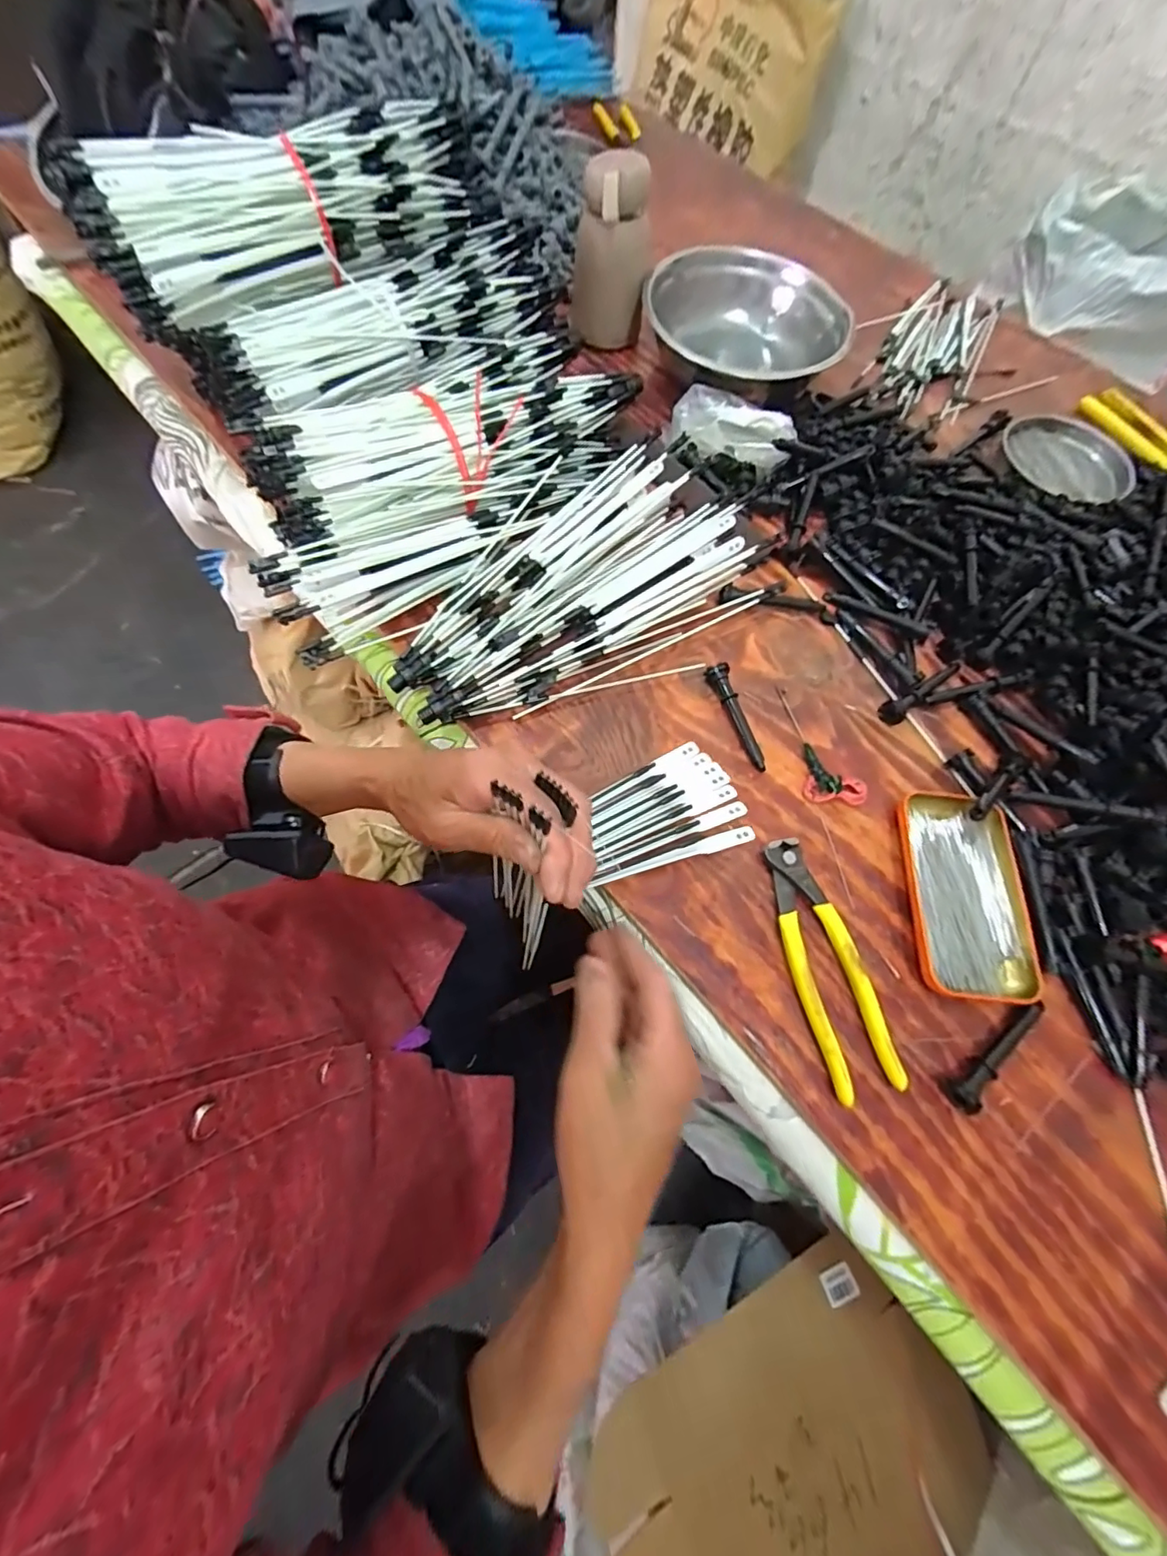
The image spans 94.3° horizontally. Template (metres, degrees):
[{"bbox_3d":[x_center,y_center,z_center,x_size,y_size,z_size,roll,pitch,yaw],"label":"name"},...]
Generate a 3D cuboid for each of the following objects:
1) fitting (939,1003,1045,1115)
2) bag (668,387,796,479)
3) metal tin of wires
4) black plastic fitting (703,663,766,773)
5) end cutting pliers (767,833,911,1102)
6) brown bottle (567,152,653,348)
[{"bbox_3d":[0.268,0.177,0.346,0.092,0.018,0.015,-31,72,-15],"label":"fitting"},{"bbox_3d":[0.145,-0.340,0.534,0.119,0.035,0.071,14,67,2],"label":"bag"},{"bbox_3d":[0.272,0.082,0.381,0.077,0.014,0.140,7,67,-1],"label":"metal tin of wires"},{"bbox_3d":[0.124,-0.050,0.430,0.016,0.018,0.091,-20,70,-12],"label":"black plastic fitting"},{"bbox_3d":[0.160,0.122,0.364,0.047,0.017,0.162,-12,68,-8],"label":"end cutting pliers"},{"bbox_3d":[0.028,-0.535,0.568,0.081,0.154,0.066,0,67,-3],"label":"brown bottle"}]

